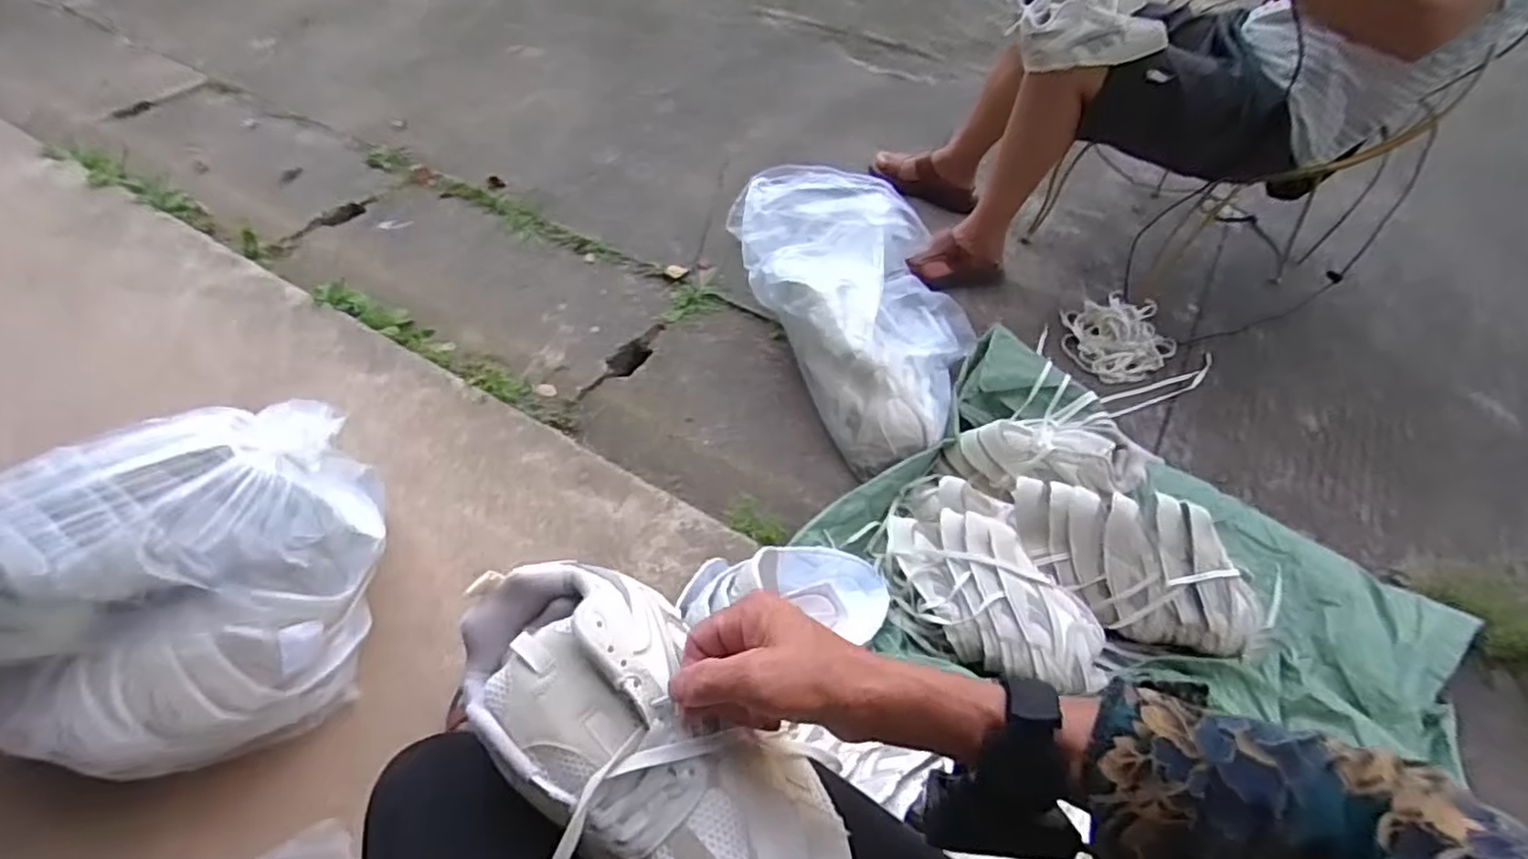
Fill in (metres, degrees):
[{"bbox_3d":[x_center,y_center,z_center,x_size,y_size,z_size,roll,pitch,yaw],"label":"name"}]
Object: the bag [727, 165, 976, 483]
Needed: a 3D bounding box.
[{"bbox_3d":[0.145,-0.224,1.124,0.283,0.130,0.609,-17,54,-15],"label":"bag"}]

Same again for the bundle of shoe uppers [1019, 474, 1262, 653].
[{"bbox_3d":[0.402,0.142,0.771,0.265,0.101,0.110,20,53,13],"label":"bundle of shoe uppers"}]

